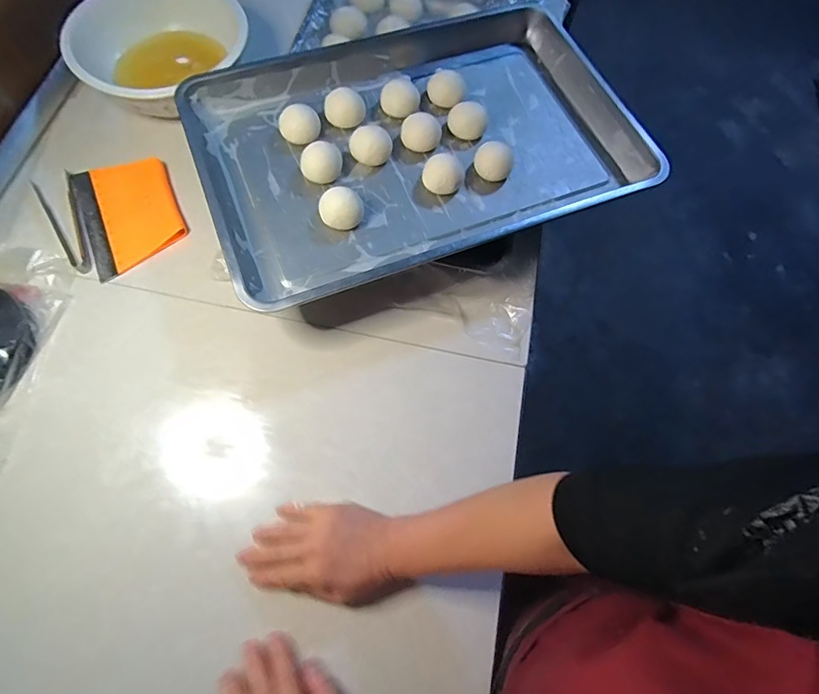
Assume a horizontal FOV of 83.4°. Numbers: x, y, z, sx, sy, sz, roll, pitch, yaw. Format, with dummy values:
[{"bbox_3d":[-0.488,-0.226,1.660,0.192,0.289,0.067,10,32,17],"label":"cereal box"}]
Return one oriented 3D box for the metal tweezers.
[{"bbox_3d":[-0.479,-0.176,0.645,0.048,0.008,0.175,-30,72,-14],"label":"metal tweezers"}]

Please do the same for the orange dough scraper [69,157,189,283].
[{"bbox_3d":[-0.400,-0.195,0.658,0.126,0.008,0.185,-24,71,-13],"label":"orange dough scraper"}]

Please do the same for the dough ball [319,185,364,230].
[{"bbox_3d":[-0.090,-0.188,0.602,0.055,0.033,0.060,1,67,-3],"label":"dough ball"}]

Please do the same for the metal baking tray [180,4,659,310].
[{"bbox_3d":[0.005,-0.303,0.654,0.579,0.052,0.423,-20,70,-11],"label":"metal baking tray"}]

